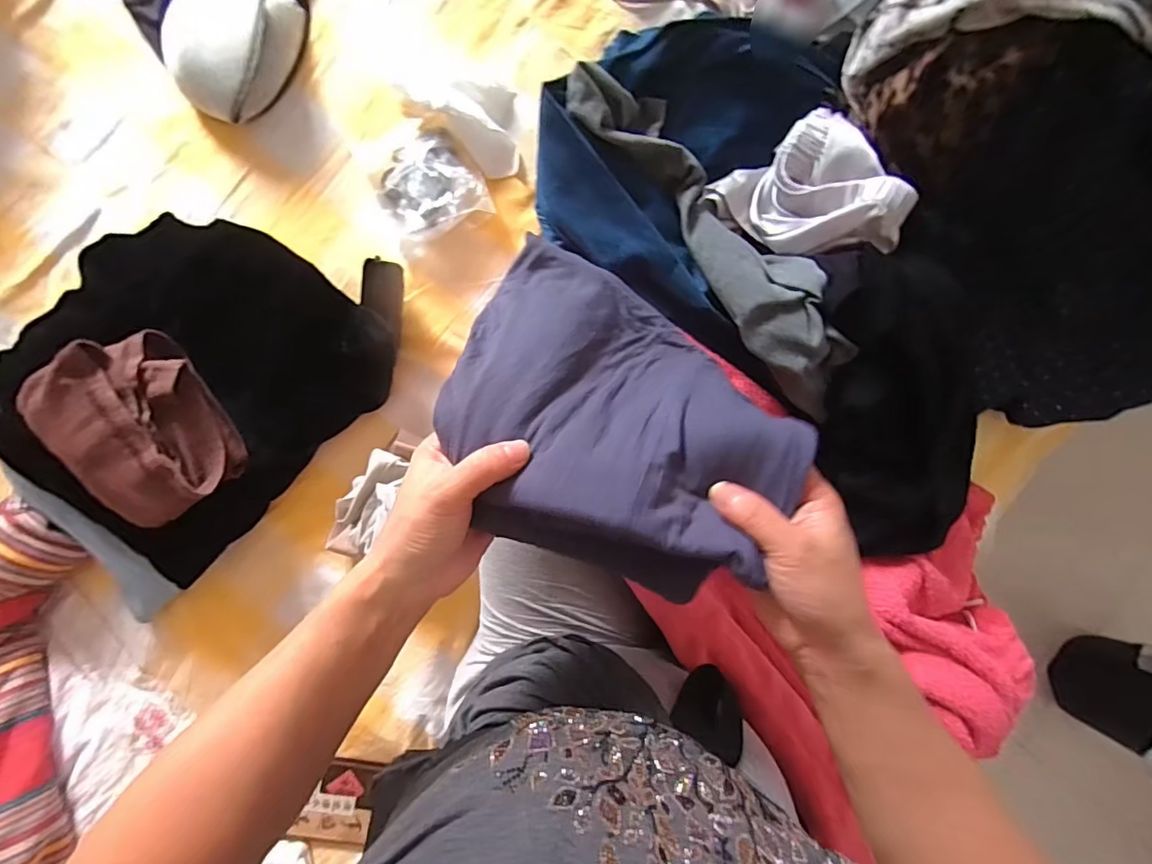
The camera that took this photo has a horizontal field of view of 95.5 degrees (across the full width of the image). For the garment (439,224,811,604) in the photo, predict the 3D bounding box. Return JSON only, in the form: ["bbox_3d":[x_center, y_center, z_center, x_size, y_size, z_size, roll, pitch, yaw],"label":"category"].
[{"bbox_3d":[0.033,-0.016,0.359,0.234,0.063,0.217,17,57,6],"label":"garment"}]

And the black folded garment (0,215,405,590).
[{"bbox_3d":[-0.351,-0.074,0.496,0.267,0.100,0.359,44,86,1],"label":"black folded garment"}]

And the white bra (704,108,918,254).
[{"bbox_3d":[0.230,-0.223,0.516,0.125,0.087,0.152,-31,88,-4],"label":"white bra"}]

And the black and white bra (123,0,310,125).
[{"bbox_3d":[-0.370,-0.465,0.551,0.202,0.062,0.242,-34,88,-4],"label":"black and white bra"}]

